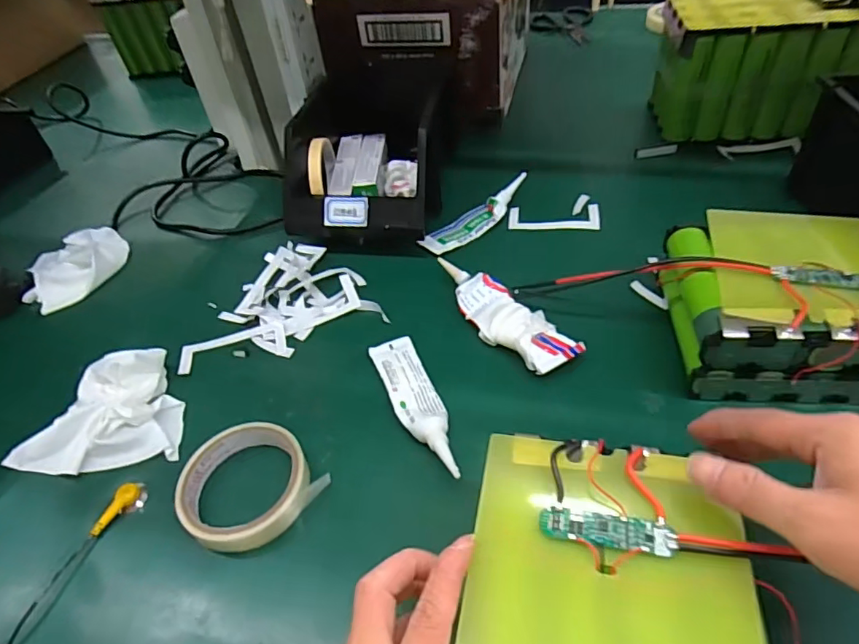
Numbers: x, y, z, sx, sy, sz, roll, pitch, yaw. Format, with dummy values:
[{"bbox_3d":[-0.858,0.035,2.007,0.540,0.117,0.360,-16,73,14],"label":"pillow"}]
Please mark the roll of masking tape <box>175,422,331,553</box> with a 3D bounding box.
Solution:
[{"bbox_3d":[-0.137,0.119,0.397,0.093,0.026,0.090,-4,46,5],"label":"roll of masking tape"}]

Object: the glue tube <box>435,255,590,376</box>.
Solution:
[{"bbox_3d":[0.065,-0.008,0.495,0.053,0.020,0.157,-32,50,-21],"label":"glue tube"}]

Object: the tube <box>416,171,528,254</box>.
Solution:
[{"bbox_3d":[0.055,-0.122,0.615,0.152,0.033,0.043,-35,51,-23],"label":"tube"}]

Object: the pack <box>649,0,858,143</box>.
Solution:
[{"bbox_3d":[0.428,-0.316,0.653,0.269,0.140,0.114,4,47,12],"label":"pack"}]

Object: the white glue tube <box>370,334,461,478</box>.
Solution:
[{"bbox_3d":[-0.010,0.063,0.438,0.038,0.020,0.152,-20,47,-11],"label":"white glue tube"}]

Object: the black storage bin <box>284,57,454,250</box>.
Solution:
[{"bbox_3d":[-0.064,-0.206,0.642,0.165,0.100,0.256,1,47,9],"label":"black storage bin"}]

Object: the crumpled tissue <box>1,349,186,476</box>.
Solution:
[{"bbox_3d":[-0.278,0.073,0.447,0.126,0.035,0.097,-14,46,-5],"label":"crumpled tissue"}]

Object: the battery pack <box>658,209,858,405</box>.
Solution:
[{"bbox_3d":[0.283,-0.021,0.435,0.165,0.076,0.160,2,47,11],"label":"battery pack"}]

